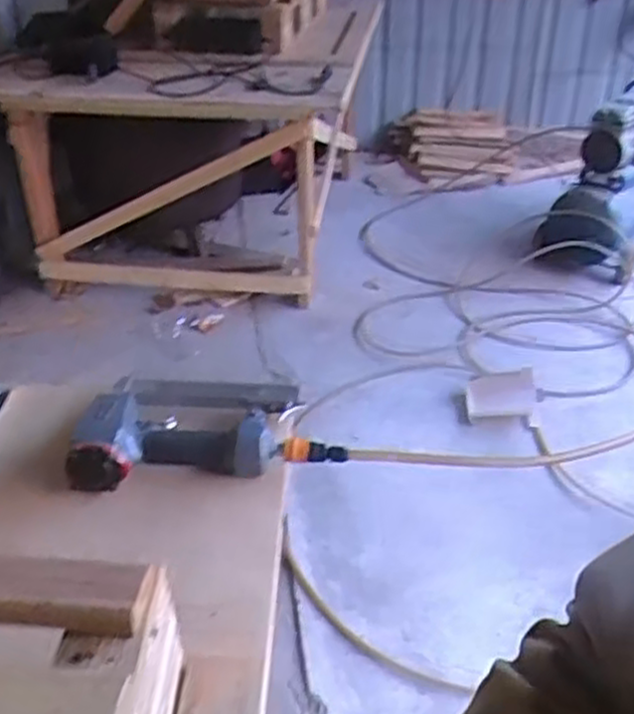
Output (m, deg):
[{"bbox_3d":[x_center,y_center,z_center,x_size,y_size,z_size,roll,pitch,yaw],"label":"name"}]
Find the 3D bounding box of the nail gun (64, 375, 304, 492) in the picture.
[{"bbox_3d":[-0.135,0.063,0.824,0.225,0.052,0.142,-5,34,-5],"label":"nail gun"}]

